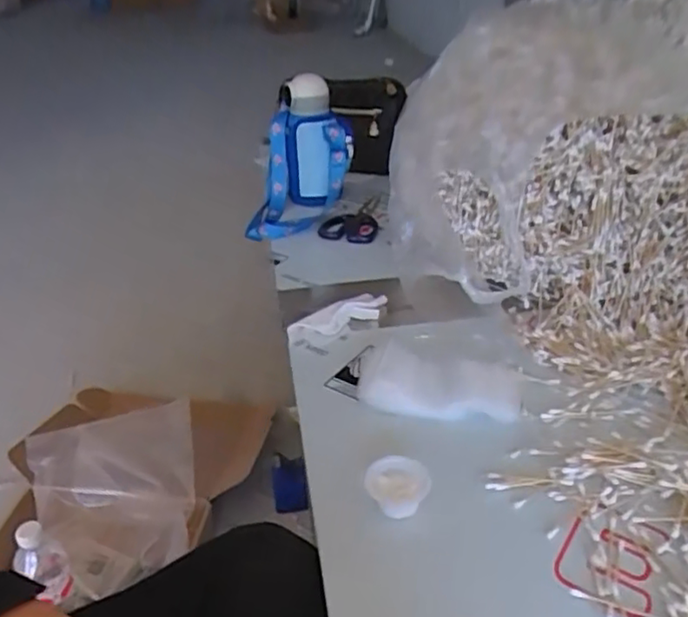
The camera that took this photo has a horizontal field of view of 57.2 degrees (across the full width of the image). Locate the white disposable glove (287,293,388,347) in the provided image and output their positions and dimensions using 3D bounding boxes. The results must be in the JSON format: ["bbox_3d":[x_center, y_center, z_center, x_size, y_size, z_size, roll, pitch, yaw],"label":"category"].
[{"bbox_3d":[-0.008,0.011,0.786,0.136,0.016,0.042,-24,38,-32],"label":"white disposable glove"}]

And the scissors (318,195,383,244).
[{"bbox_3d":[0.015,-0.151,1.059,0.093,0.018,0.153,4,32,8],"label":"scissors"}]

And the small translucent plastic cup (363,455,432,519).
[{"bbox_3d":[0.047,0.154,0.545,0.051,0.031,0.049,-1,32,1],"label":"small translucent plastic cup"}]

